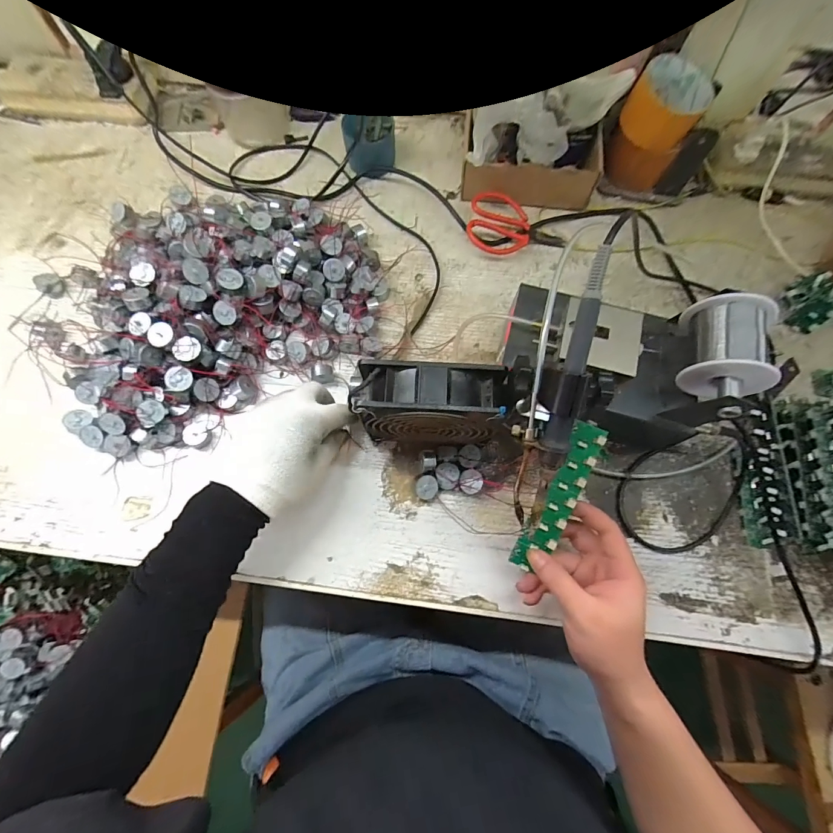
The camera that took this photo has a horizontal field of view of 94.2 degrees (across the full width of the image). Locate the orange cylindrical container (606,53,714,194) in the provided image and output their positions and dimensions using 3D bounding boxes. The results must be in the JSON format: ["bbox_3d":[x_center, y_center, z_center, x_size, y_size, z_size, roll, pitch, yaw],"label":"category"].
[{"bbox_3d":[0.286,-0.348,0.471,0.081,0.103,0.076,0,74,-1],"label":"orange cylindrical container"}]

